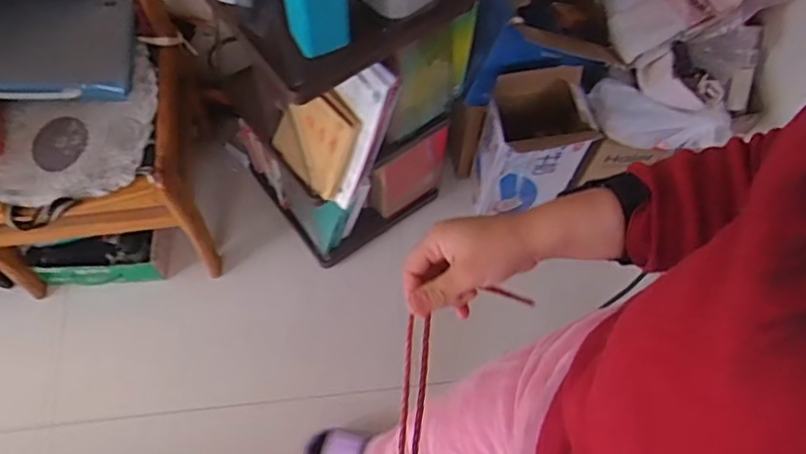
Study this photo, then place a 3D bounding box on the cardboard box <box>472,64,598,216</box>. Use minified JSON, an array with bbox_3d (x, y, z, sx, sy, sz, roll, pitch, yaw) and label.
[{"bbox_3d":[0.287,-0.183,1.417,0.214,0.346,0.164,-5,64,-5],"label":"cardboard box"}]

